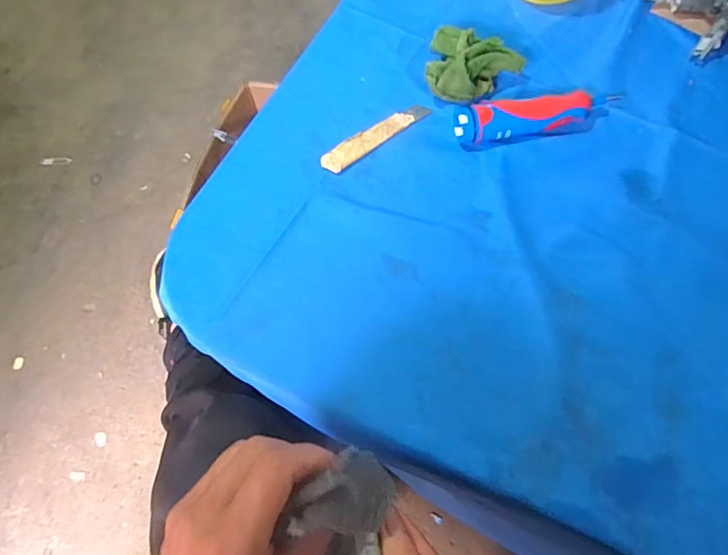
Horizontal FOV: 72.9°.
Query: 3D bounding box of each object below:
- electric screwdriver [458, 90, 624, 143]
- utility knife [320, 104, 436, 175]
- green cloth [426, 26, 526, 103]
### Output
[{"bbox_3d":[0.160,-0.152,0.455,0.150,0.027,0.040,-9,65,-1],"label":"electric screwdriver"},{"bbox_3d":[0.011,-0.135,0.468,0.117,0.006,0.024,-36,68,-13],"label":"utility knife"},{"bbox_3d":[0.100,-0.208,0.480,0.092,0.043,0.069,26,69,15],"label":"green cloth"}]

